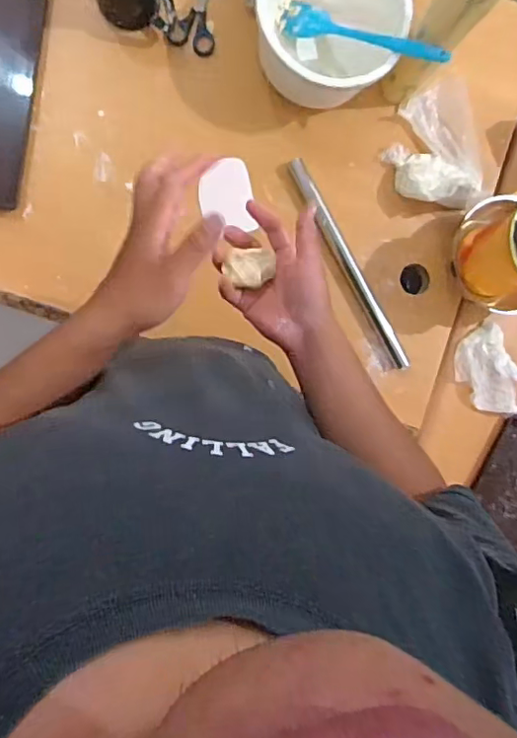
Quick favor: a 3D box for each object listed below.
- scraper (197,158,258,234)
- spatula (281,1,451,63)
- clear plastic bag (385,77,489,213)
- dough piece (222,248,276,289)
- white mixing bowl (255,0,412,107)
[{"bbox_3d":[-0.049,-0.258,0.825,0.079,0.009,0.106,-11,101,-14],"label":"scraper"},{"bbox_3d":[0.142,-0.460,0.754,0.257,0.026,0.044,31,85,24],"label":"spatula"},{"bbox_3d":[0.285,-0.336,0.833,0.171,0.070,0.195,-23,95,-9],"label":"clear plastic bag"},{"bbox_3d":[-0.011,-0.105,0.564,0.052,0.032,0.042,-2,91,-10],"label":"dough piece"},{"bbox_3d":[0.096,-0.484,0.768,0.194,0.125,0.171,27,86,-9],"label":"white mixing bowl"}]

